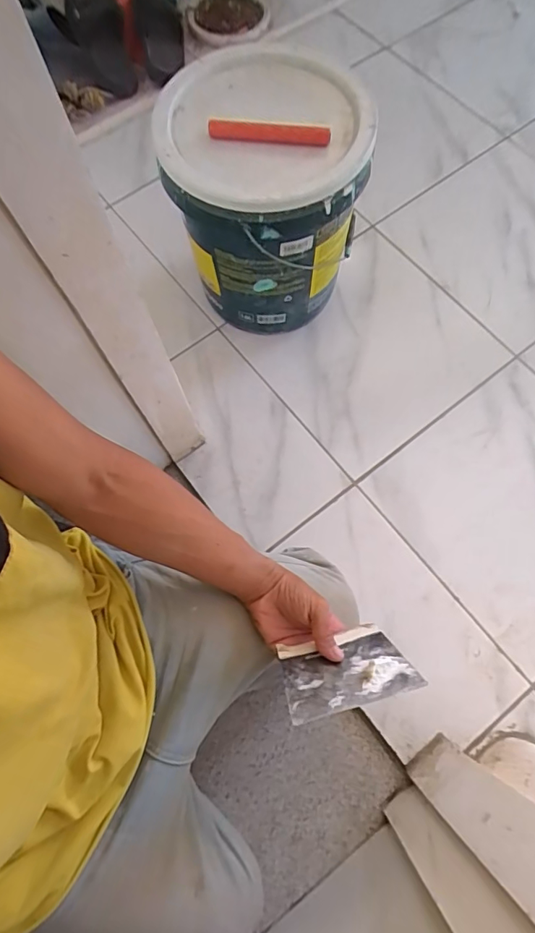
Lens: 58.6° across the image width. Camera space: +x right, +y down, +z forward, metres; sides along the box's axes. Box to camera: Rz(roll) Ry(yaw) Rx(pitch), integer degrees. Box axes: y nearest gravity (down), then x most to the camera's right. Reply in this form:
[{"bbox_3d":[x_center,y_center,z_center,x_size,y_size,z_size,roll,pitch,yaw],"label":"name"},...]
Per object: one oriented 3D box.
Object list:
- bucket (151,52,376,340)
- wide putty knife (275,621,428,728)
[{"bbox_3d":[0.001,-0.412,0.795,0.282,0.337,0.287,-1,71,2],"label":"bucket"},{"bbox_3d":[0.083,0.218,0.517,0.137,0.009,0.094,-11,27,-11],"label":"wide putty knife"}]

